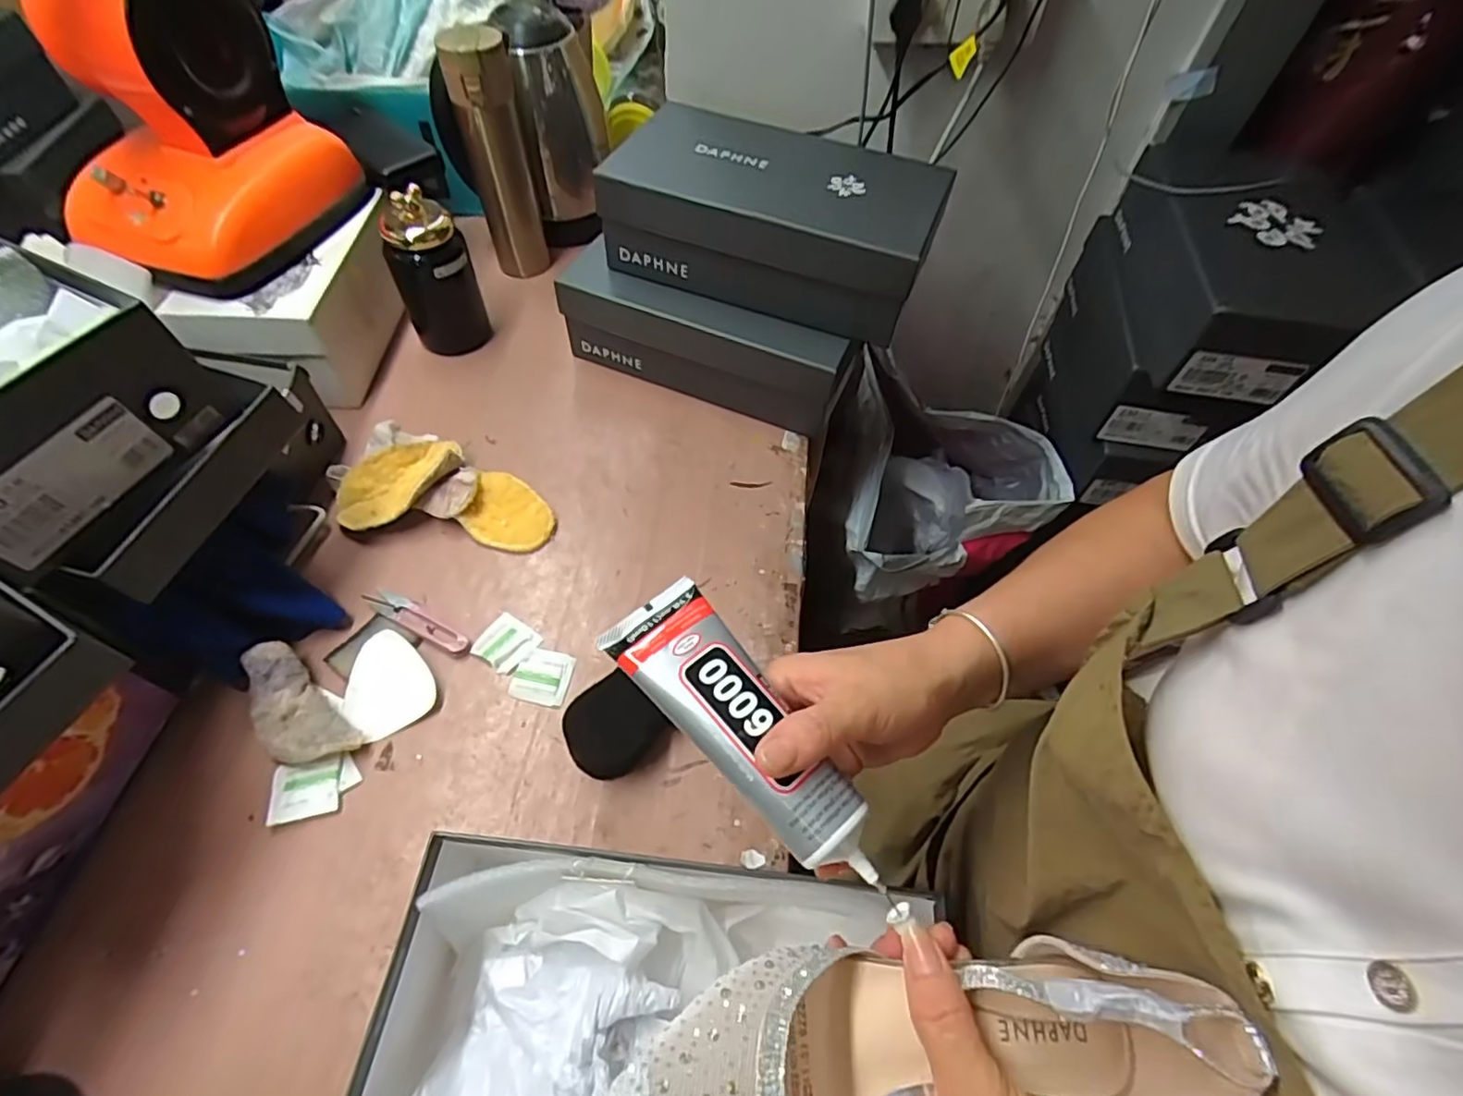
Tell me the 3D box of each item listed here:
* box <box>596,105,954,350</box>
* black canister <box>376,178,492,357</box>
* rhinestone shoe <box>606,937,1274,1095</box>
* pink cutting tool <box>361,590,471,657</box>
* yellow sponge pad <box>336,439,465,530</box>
[{"bbox_3d":[0.040,-0.323,0.629,0.293,0.104,0.163,19,58,9],"label":"box"},{"bbox_3d":[-0.305,-0.281,0.674,0.067,0.158,0.063,29,60,16],"label":"black canister"},{"bbox_3d":[0.060,0.183,0.229,0.234,0.069,0.071,4,56,-15],"label":"rhinestone shoe"},{"bbox_3d":[-0.261,0.060,0.539,0.102,0.010,0.022,25,59,14],"label":"pink cutting tool"},{"bbox_3d":[-0.305,-0.059,0.593,0.114,0.026,0.071,-35,65,-3],"label":"yellow sponge pad"}]

